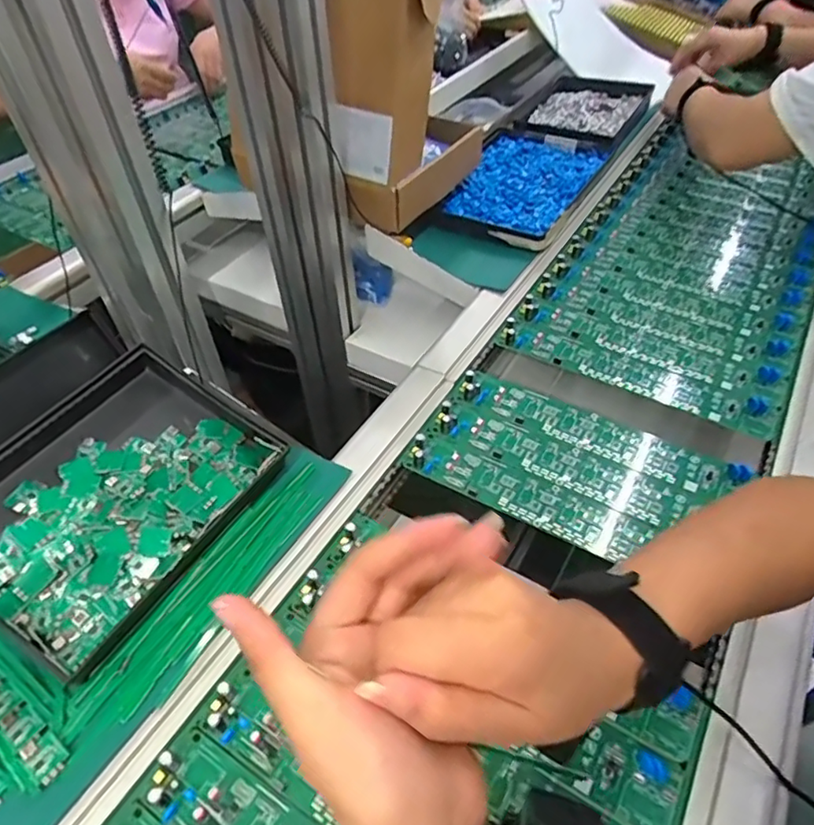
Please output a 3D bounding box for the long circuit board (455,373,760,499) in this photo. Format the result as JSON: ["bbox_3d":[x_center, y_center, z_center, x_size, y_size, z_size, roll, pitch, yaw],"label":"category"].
[{"bbox_3d":[0.168,0.016,0.544,0.259,0.014,0.046,23,52,24],"label":"long circuit board"}]

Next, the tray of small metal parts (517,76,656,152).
[{"bbox_3d":[0.298,-0.518,1.001,0.182,0.027,0.266,20,51,21],"label":"tray of small metal parts"}]

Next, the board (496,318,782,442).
[{"bbox_3d":[0.227,-0.041,0.603,0.273,0.017,0.041,22,52,23],"label":"board"}]

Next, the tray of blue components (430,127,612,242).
[{"bbox_3d":[0.164,-0.328,0.845,0.176,0.025,0.301,17,50,19],"label":"tray of blue components"}]

